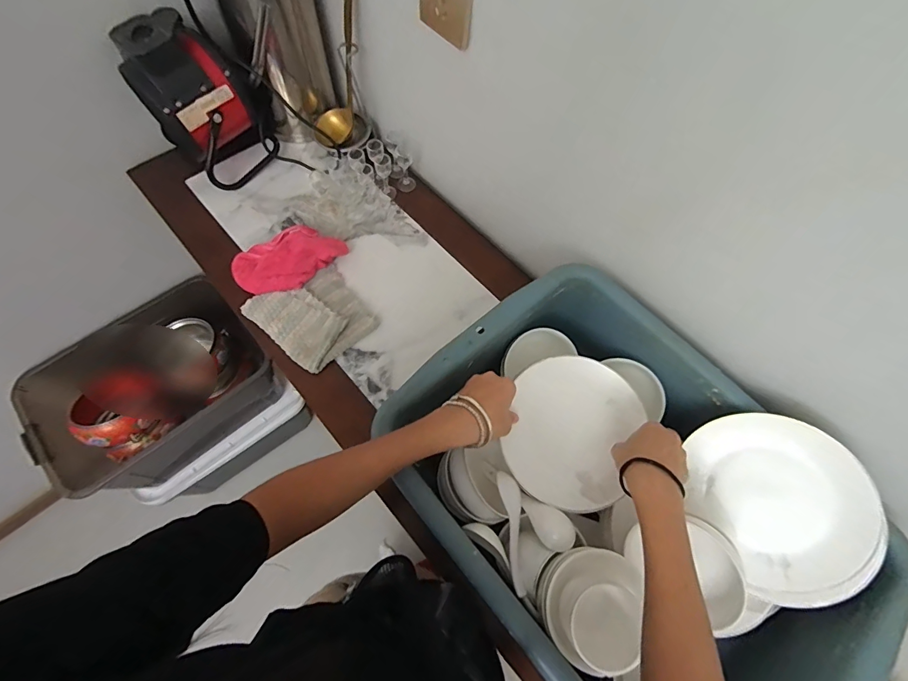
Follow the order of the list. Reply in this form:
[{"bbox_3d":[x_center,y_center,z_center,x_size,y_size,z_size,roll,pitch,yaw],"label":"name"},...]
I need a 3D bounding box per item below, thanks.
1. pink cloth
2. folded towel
[{"bbox_3d":[-0.272,-0.133,0.699,0.185,0.054,0.106,-13,67,-9],"label":"pink cloth"},{"bbox_3d":[-0.225,-0.036,0.672,0.158,0.029,0.162,-37,72,-17],"label":"folded towel"}]

